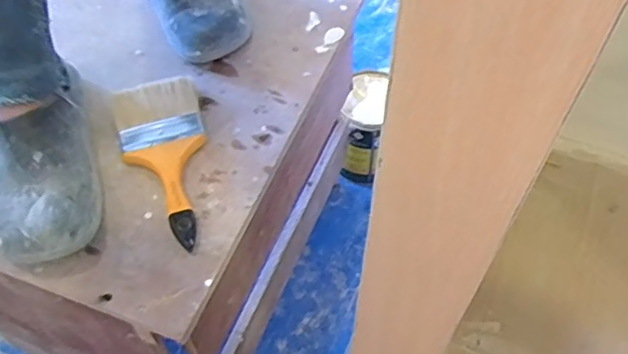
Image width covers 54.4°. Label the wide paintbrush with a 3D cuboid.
[{"bbox_3d":[-0.167,-0.020,0.699,0.096,0.028,0.216,-15,57,-9],"label":"wide paintbrush"}]

